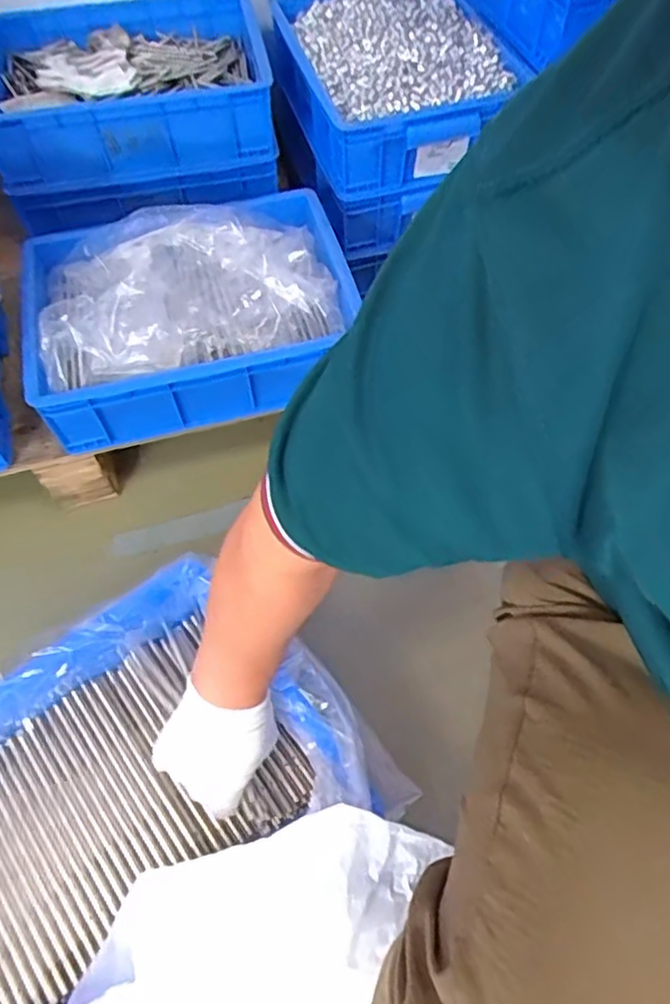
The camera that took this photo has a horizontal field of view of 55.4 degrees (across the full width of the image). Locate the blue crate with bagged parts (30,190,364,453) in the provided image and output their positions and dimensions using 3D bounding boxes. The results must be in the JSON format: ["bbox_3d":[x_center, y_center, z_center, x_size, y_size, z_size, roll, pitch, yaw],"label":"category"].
[{"bbox_3d":[-0.188,-0.260,0.824,0.402,0.142,0.296,-14,60,-7],"label":"blue crate with bagged parts"}]

